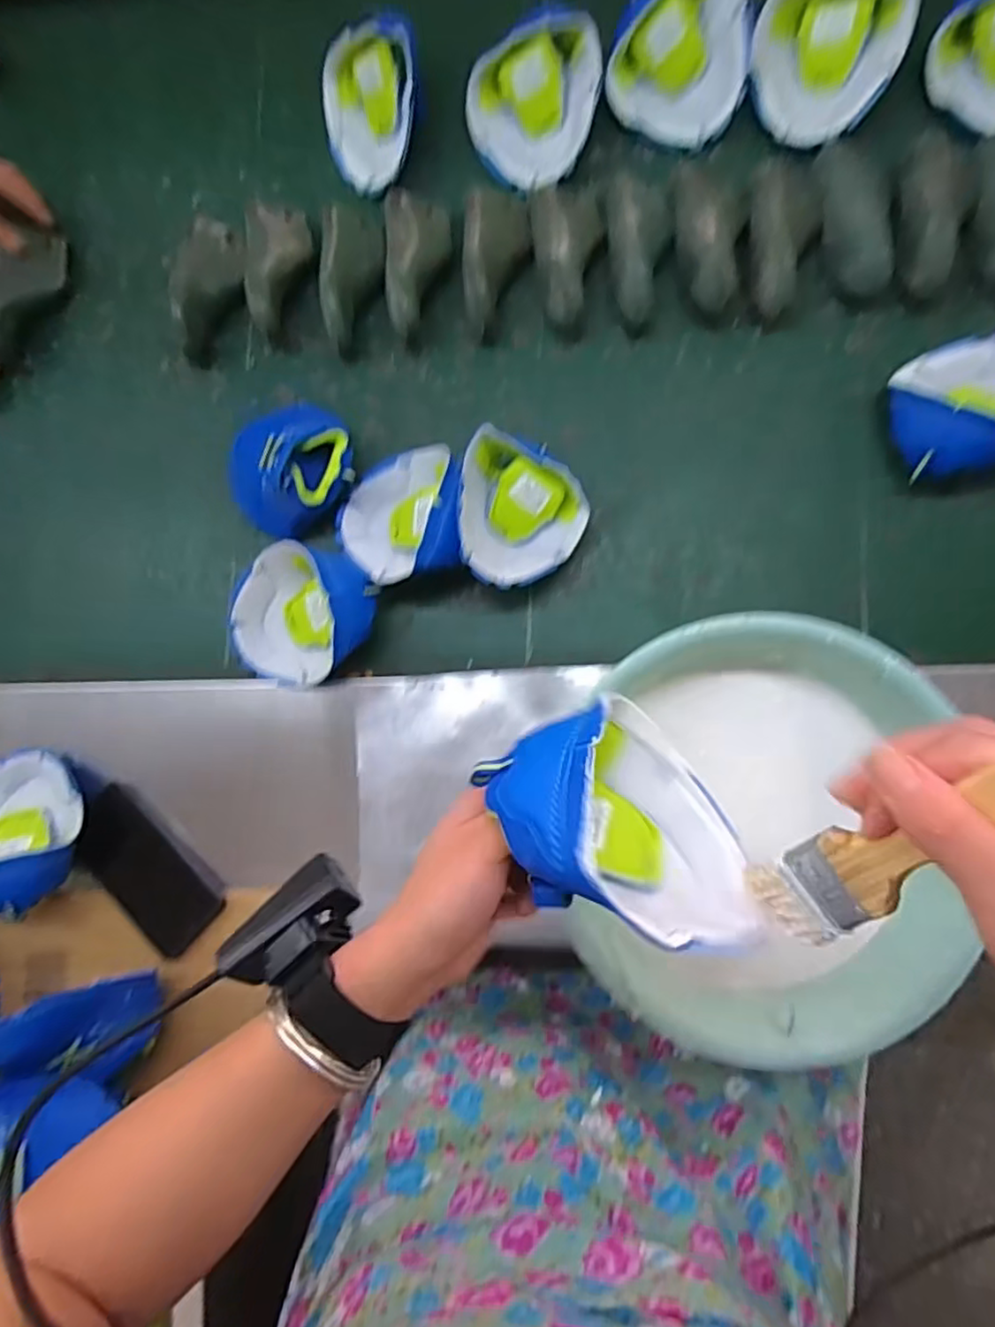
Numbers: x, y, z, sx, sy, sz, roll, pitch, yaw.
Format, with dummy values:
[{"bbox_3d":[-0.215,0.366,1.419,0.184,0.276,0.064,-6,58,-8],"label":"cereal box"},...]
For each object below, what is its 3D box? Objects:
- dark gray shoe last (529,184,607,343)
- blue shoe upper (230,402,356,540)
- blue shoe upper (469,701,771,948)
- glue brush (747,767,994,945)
[{"bbox_3d":[0.069,-0.396,0.640,0.070,0.045,0.153,-1,85,3],"label":"dark gray shoe last"},{"bbox_3d":[-0.209,-0.200,0.652,0.127,0.058,0.130,0,85,3],"label":"blue shoe upper"},{"bbox_3d":[0.065,0.081,0.321,0.085,0.113,0.132,-40,81,3],"label":"blue shoe upper"},{"bbox_3d":[0.147,0.071,0.240,0.008,0.158,0.036,-17,66,-27],"label":"glue brush"}]

